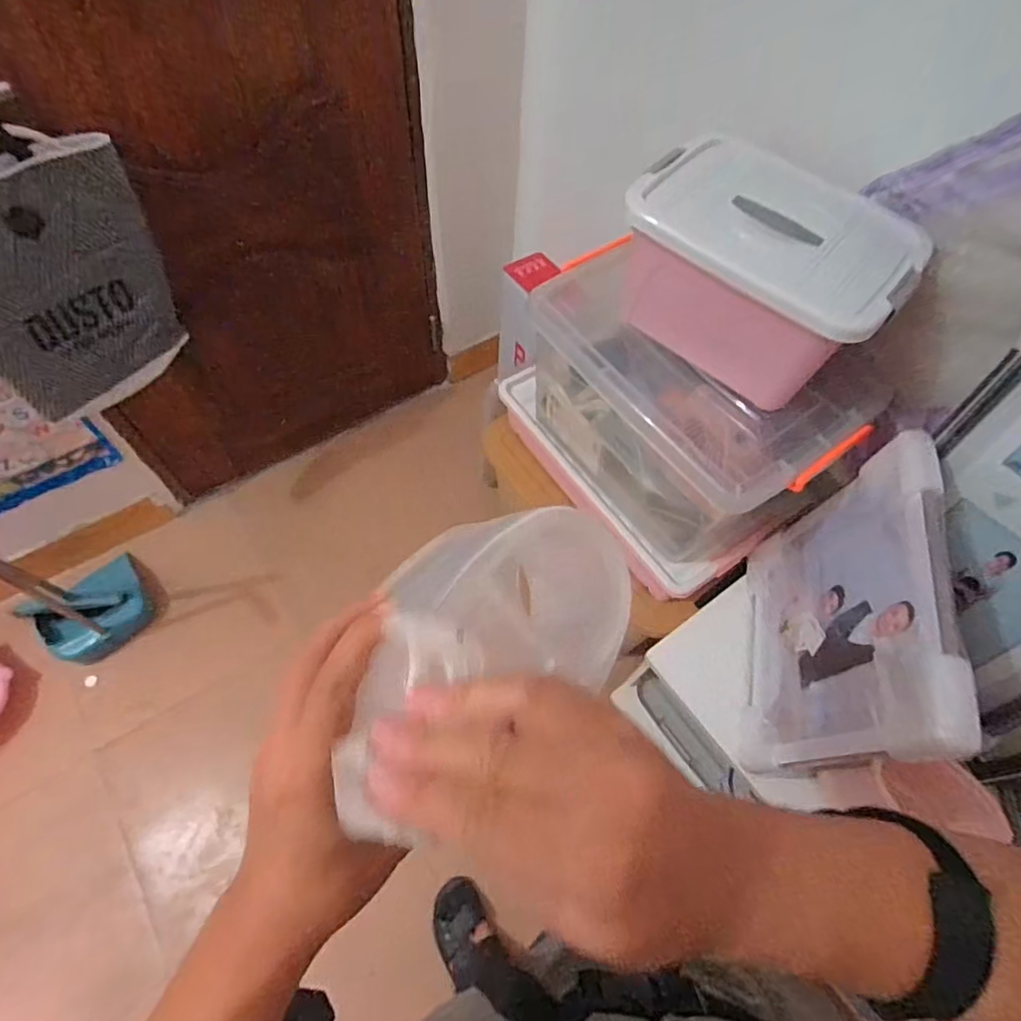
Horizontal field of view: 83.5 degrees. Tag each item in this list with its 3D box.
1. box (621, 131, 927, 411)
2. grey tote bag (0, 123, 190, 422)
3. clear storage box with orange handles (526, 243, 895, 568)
[{"bbox_3d":[0.338,-0.319,0.813,0.334,0.212,0.226,41,66,18],"label":"box"},{"bbox_3d":[-0.767,-0.384,1.000,0.353,0.434,0.072,-37,69,-21],"label":"grey tote bag"},{"bbox_3d":[0.285,-0.168,0.975,0.298,0.308,0.485,-33,67,-19],"label":"clear storage box with orange handles"}]

